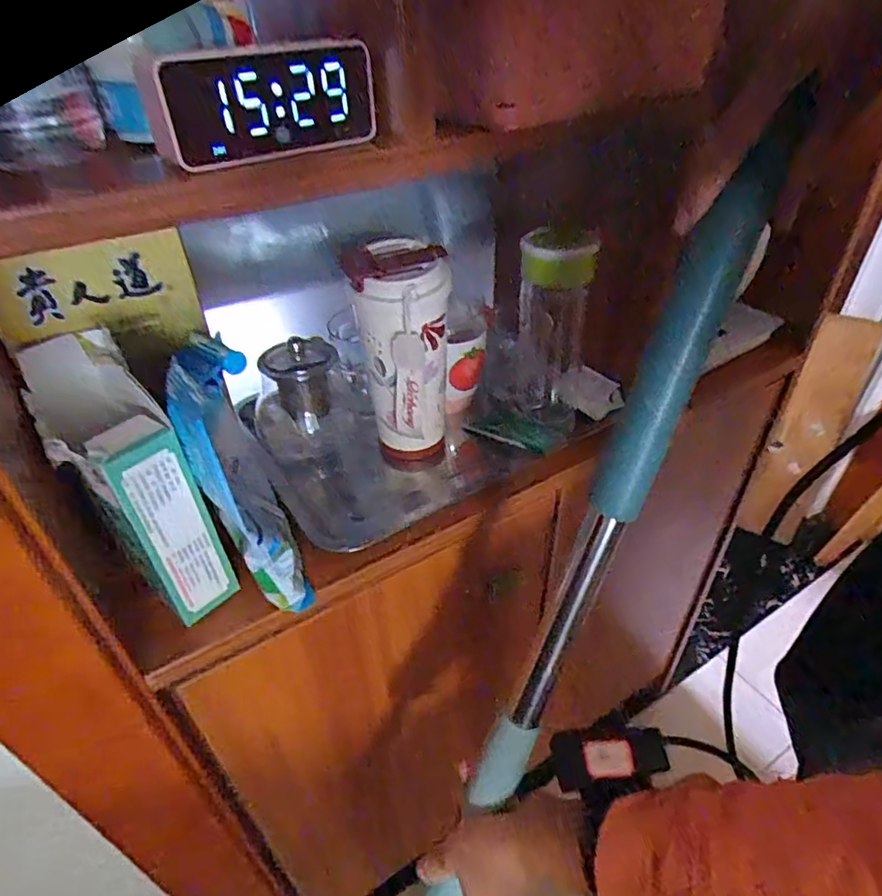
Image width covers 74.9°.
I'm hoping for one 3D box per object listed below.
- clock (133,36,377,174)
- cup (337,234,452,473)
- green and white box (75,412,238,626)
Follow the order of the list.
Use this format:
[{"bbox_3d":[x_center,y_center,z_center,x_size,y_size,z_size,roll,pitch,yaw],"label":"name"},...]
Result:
[{"bbox_3d":[-0.097,-0.191,0.319,0.121,0.053,0.032,-20,43,-21],"label":"clock"},{"bbox_3d":[-0.035,-0.074,0.542,0.082,0.214,0.090,-1,39,1],"label":"cup"},{"bbox_3d":[-0.195,0.055,0.406,0.056,0.158,0.037,-29,47,-29],"label":"green and white box"}]

